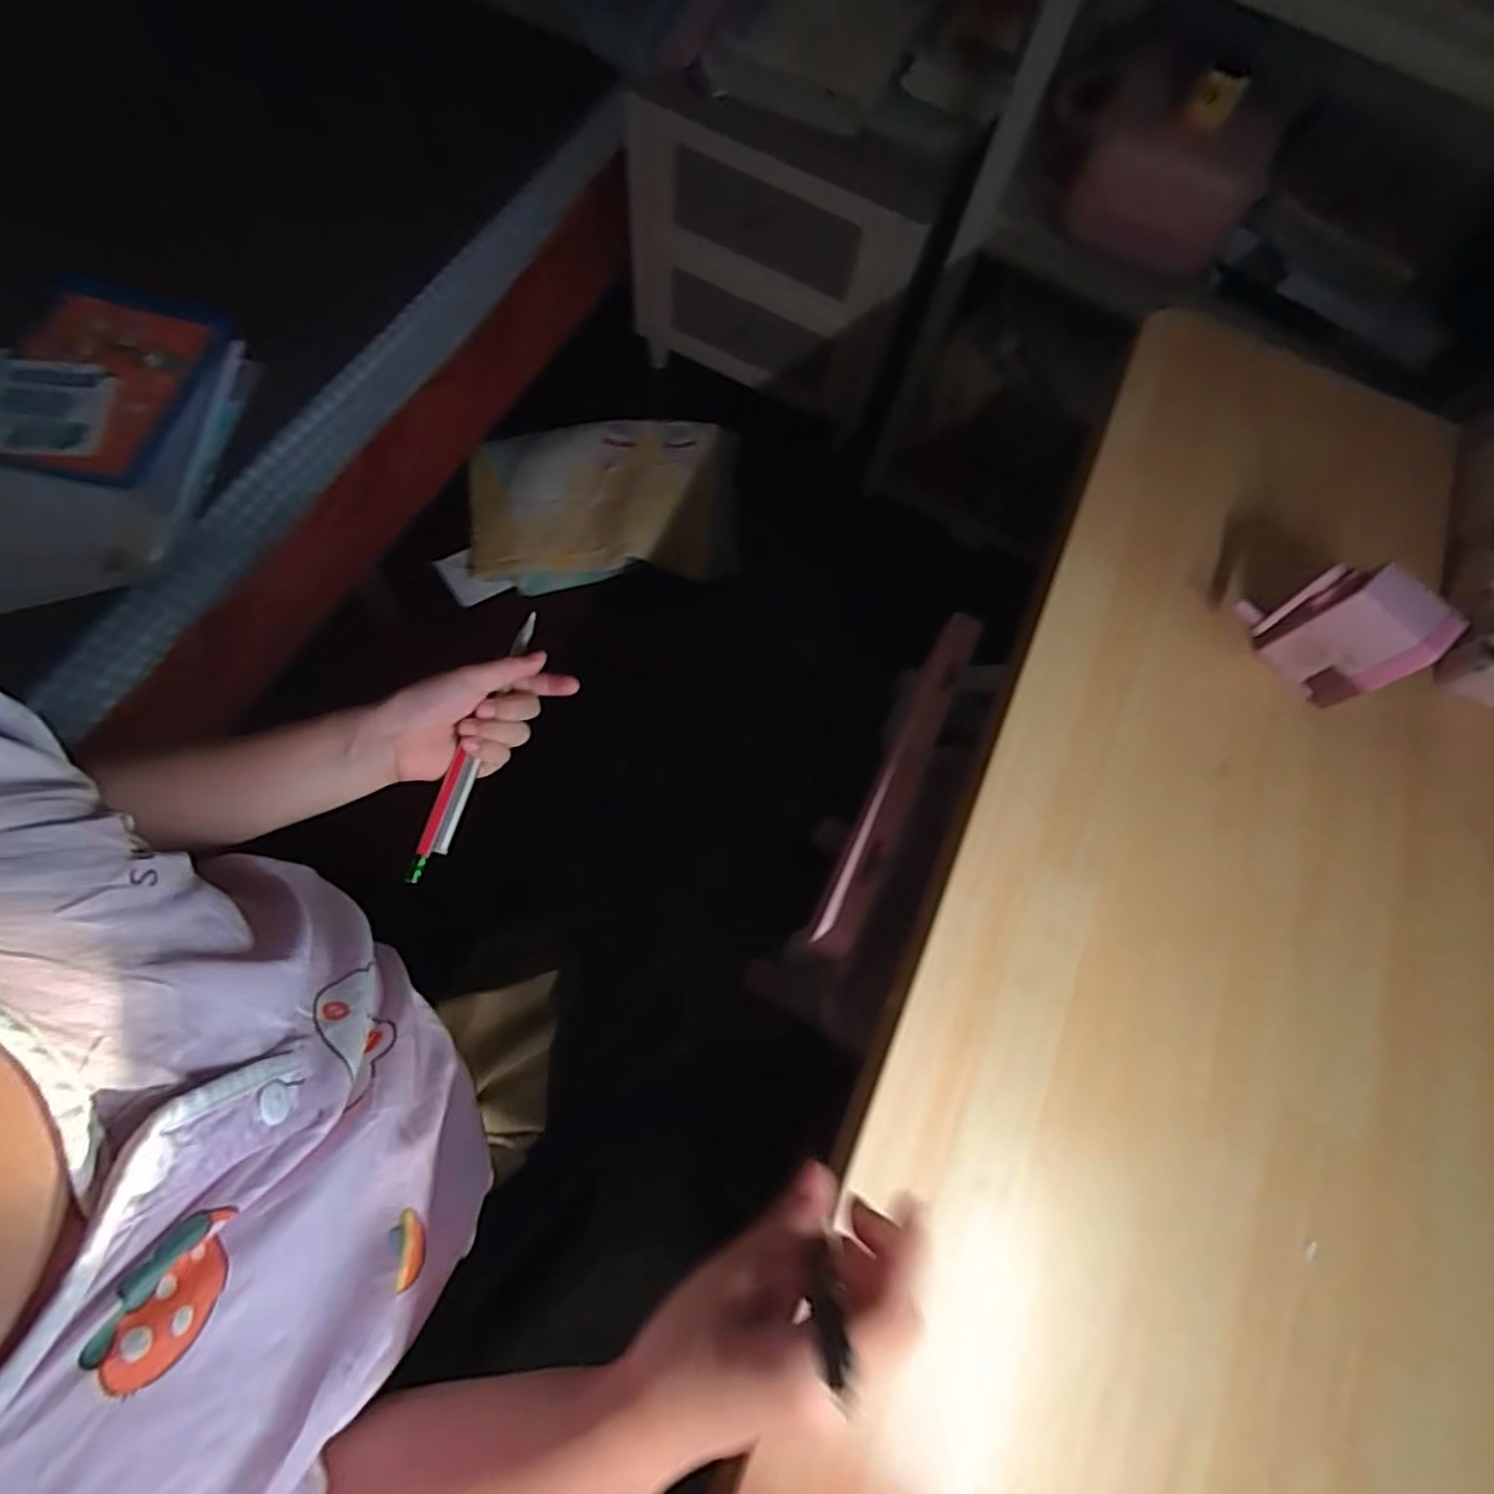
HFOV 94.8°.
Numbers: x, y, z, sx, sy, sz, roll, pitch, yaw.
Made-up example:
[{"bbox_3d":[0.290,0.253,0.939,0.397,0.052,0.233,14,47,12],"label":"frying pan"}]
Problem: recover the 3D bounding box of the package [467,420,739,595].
[{"bbox_3d":[-0.270,-0.481,1.341,0.516,0.153,0.375,-4,70,-8],"label":"package"}]

